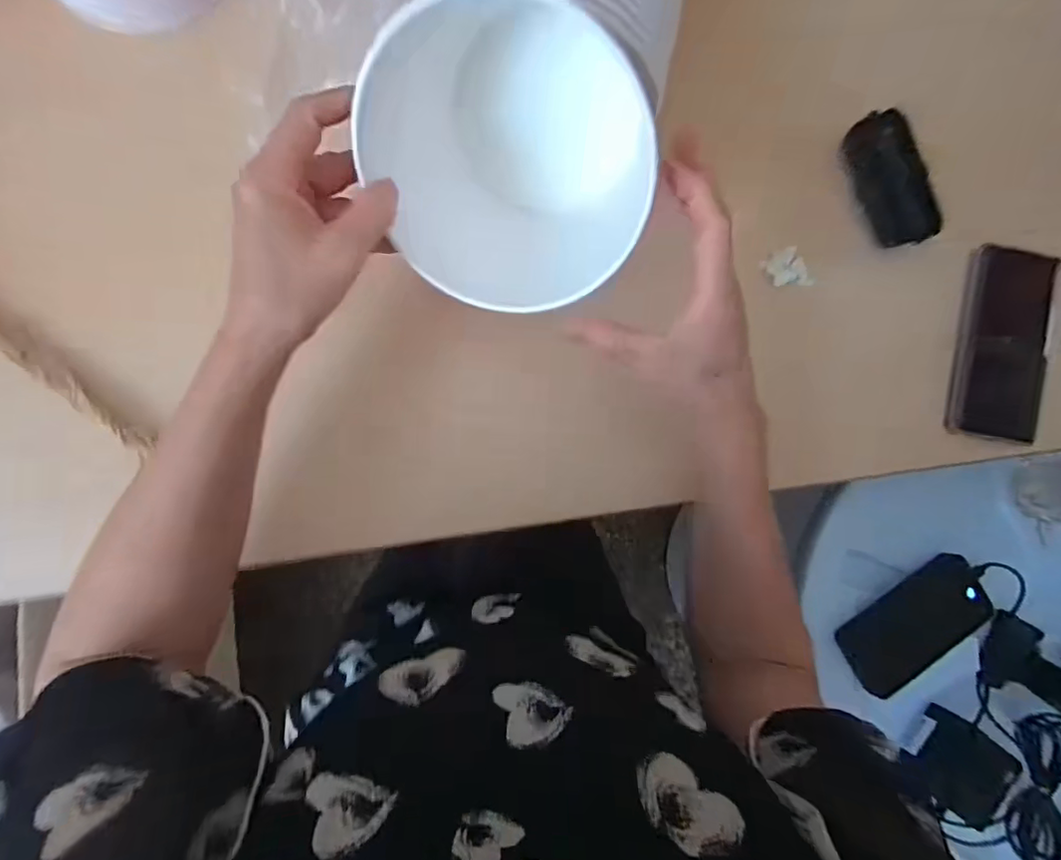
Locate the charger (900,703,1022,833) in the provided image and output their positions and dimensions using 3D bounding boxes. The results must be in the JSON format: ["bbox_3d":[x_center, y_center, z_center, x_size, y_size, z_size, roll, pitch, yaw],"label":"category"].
[{"bbox_3d":[0.421,0.330,0.541,0.086,0.042,0.080,36,84,-1],"label":"charger"}]

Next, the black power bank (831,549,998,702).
[{"bbox_3d":[0.396,0.197,0.562,0.155,0.020,0.069,-34,89,-6],"label":"black power bank"}]

